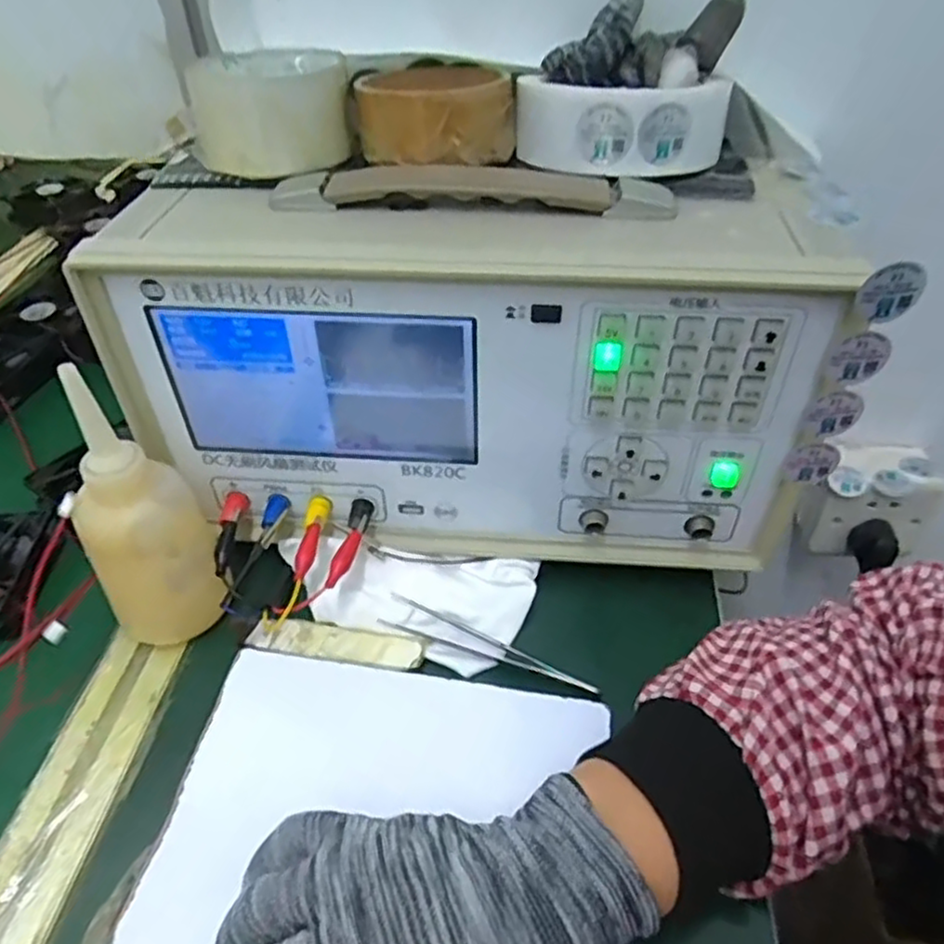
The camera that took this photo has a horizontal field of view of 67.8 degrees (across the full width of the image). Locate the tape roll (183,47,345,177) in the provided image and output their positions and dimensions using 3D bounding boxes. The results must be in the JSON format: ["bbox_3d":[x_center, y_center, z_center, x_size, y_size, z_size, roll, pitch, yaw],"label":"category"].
[{"bbox_3d":[-0.107,-0.192,0.375,0.080,0.046,0.084,-8,45,-7],"label":"tape roll"}]

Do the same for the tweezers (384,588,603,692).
[{"bbox_3d":[0.009,0.092,0.379,0.121,0.007,0.018,14,47,16],"label":"tweezers"}]

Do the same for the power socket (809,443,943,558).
[{"bbox_3d":[0.327,0.020,0.580,0.087,0.079,0.064,6,45,8],"label":"power socket"}]

